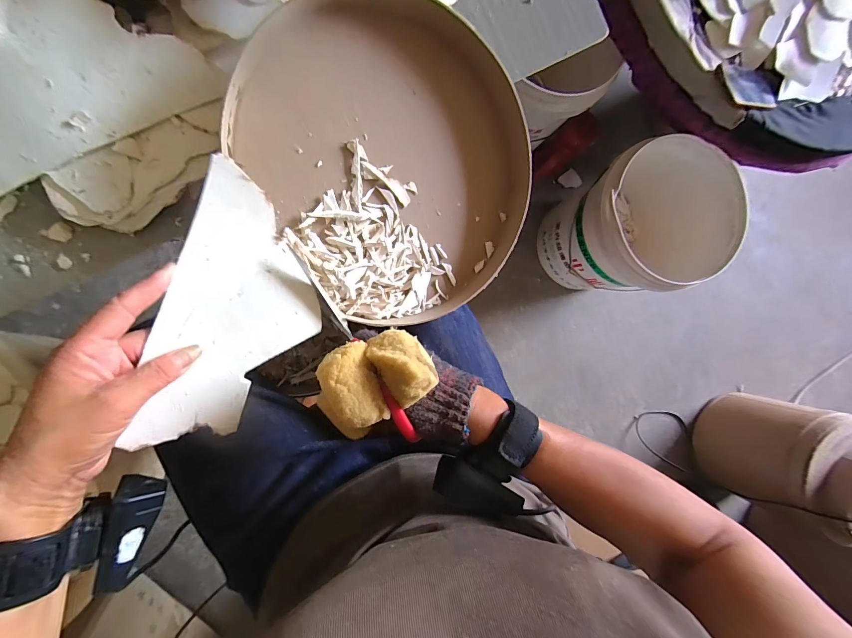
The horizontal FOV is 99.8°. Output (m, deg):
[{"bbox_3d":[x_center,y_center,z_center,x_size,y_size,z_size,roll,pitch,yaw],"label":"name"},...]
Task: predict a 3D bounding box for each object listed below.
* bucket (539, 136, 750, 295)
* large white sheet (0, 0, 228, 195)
[{"bbox_3d":[0.467,-0.208,0.835,0.287,0.328,0.280,0,91,-9],"label":"bucket"},{"bbox_3d":[-0.294,-0.200,0.292,0.208,0.012,0.107,-28,119,-6],"label":"large white sheet"}]

